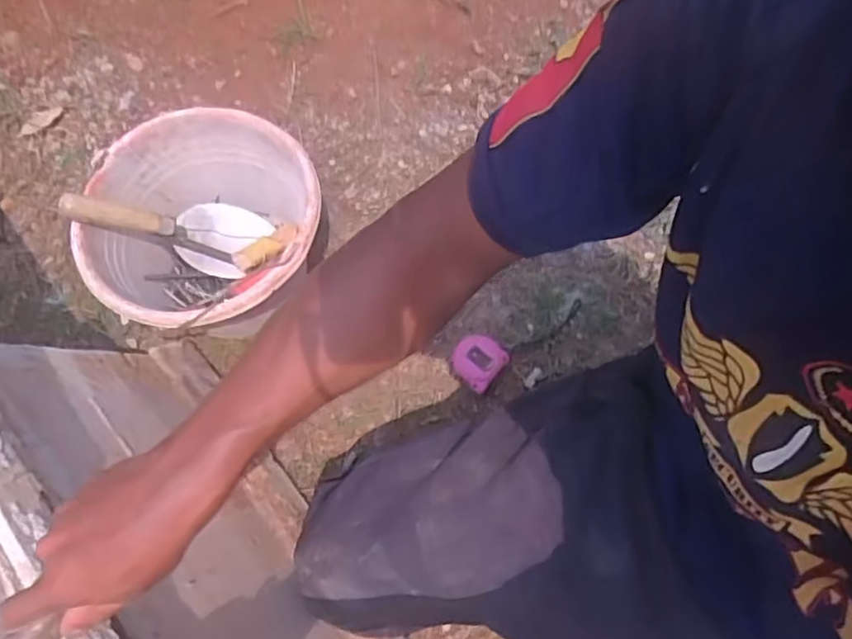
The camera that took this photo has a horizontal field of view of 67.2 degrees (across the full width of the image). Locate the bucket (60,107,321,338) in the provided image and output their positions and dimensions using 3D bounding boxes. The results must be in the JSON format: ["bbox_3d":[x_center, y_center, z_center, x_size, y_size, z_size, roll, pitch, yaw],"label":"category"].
[{"bbox_3d":[-0.263,-0.098,0.814,0.270,0.197,0.266,-1,70,2],"label":"bucket"}]

